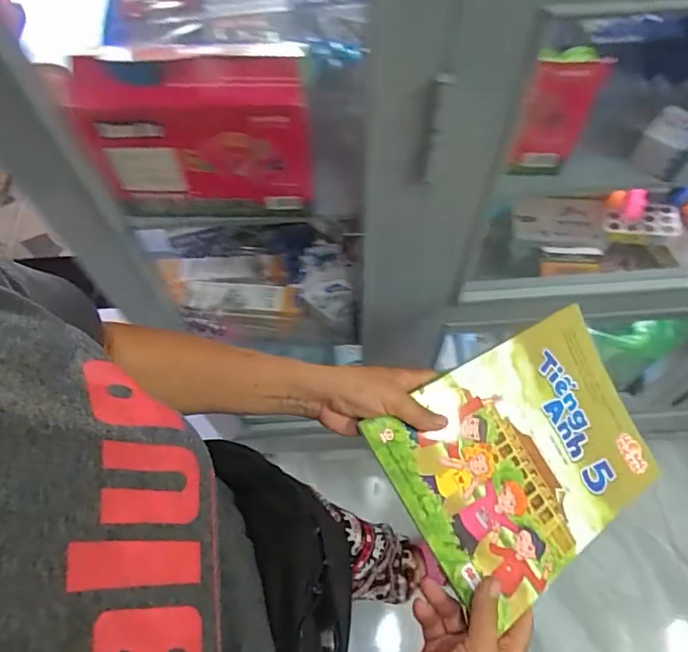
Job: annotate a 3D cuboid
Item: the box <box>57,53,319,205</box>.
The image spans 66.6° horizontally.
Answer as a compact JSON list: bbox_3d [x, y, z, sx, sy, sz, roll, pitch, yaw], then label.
[{"bbox_3d":[-0.126,-0.173,0.473,0.190,0.128,0.051,-1,64,1],"label":"box"}]

